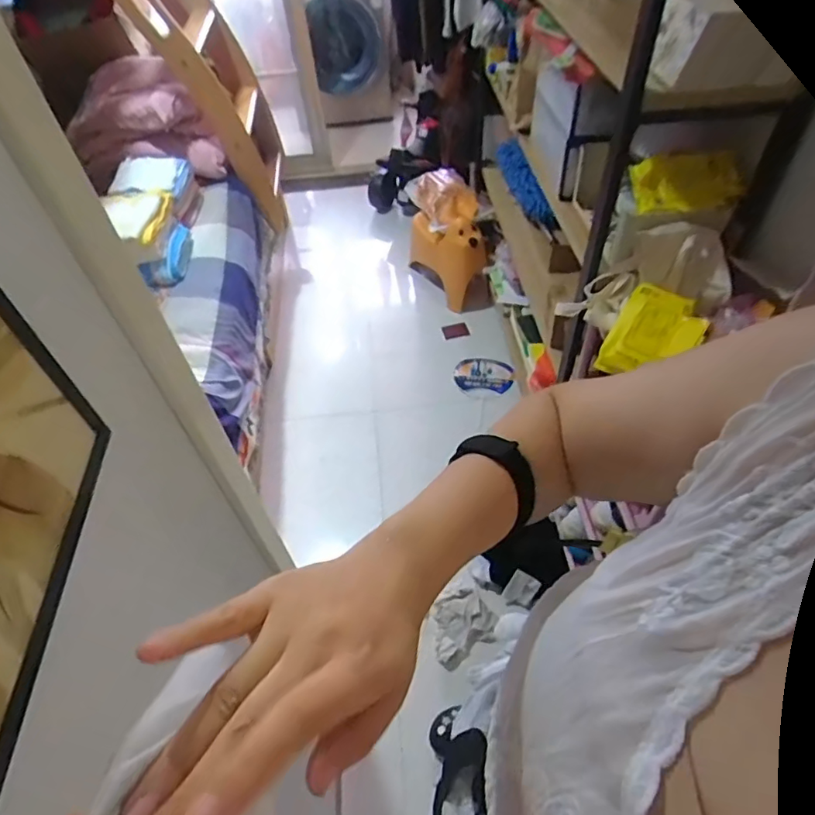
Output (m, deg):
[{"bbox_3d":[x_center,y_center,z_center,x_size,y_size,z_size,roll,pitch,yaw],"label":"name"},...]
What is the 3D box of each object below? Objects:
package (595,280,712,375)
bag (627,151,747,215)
[{"bbox_3d":[0.444,-0.131,0.979,0.137,0.041,0.190,31,81,17],"label":"package"},{"bbox_3d":[0.540,-0.438,1.071,0.218,0.103,0.060,-10,9,-4],"label":"bag"}]

